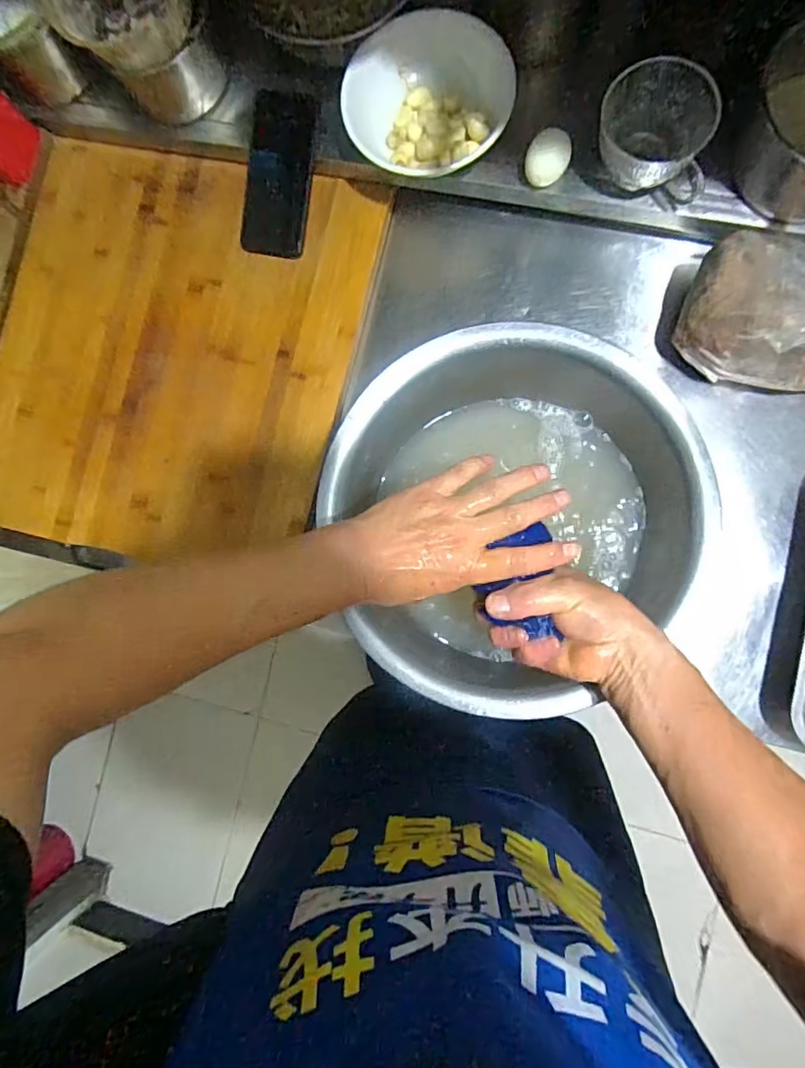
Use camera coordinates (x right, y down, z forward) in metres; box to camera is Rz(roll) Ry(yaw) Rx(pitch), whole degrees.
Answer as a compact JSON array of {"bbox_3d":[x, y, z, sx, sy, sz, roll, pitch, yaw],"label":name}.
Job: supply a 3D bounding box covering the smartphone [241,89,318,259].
[{"bbox_3d":[-0.143,-0.409,0.621,0.075,0.014,0.162,13,107,6],"label":"smartphone"}]

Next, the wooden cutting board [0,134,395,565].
[{"bbox_3d":[-0.283,-0.213,0.645,0.440,0.025,0.478,14,88,6],"label":"wooden cutting board"}]

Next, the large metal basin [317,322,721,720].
[{"bbox_3d":[0.106,-0.009,0.544,0.331,0.108,0.358,0,86,6],"label":"large metal basin"}]

